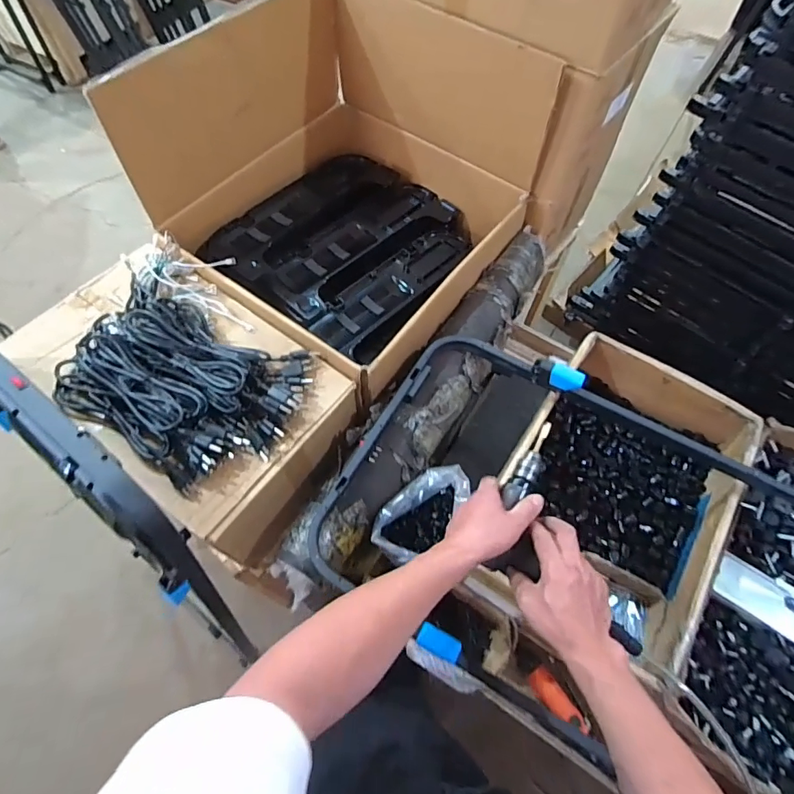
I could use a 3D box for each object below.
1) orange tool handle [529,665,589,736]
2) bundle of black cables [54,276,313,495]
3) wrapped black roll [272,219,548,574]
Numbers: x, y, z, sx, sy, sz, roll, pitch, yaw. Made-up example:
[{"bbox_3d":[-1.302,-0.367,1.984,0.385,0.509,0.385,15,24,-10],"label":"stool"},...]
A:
[{"bbox_3d":[0.275,0.518,0.817,0.035,0.043,0.116,-34,39,-17],"label":"orange tool handle"},{"bbox_3d":[-0.352,-0.027,0.788,0.371,0.051,0.266,23,64,11],"label":"bundle of black cables"},{"bbox_3d":[0.092,-0.036,0.904,0.128,0.103,0.836,30,66,15],"label":"wrapped black roll"}]

